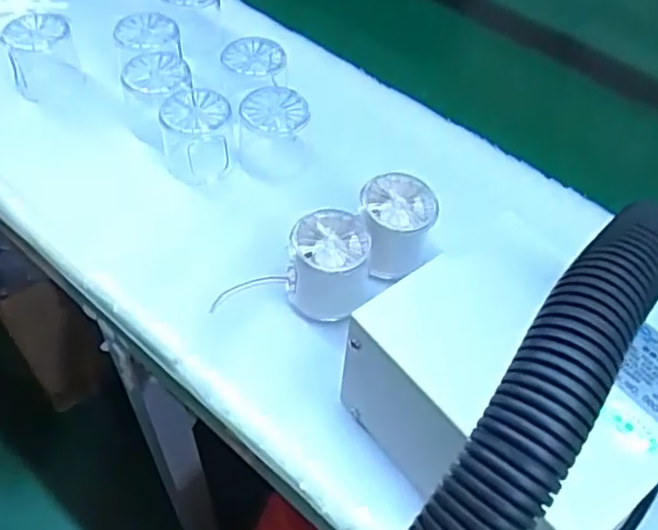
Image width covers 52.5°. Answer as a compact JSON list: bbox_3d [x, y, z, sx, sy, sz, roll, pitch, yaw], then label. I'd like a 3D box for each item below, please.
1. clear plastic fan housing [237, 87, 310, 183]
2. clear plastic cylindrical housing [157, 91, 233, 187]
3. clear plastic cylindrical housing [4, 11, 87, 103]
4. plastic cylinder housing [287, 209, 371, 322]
[{"bbox_3d":[-0.047,-0.107,0.555,0.057,0.065,0.055,-2,53,-5],"label":"clear plastic fan housing"},{"bbox_3d":[-0.107,-0.103,0.539,0.053,0.053,0.056,2,53,-2],"label":"clear plastic cylindrical housing"},{"bbox_3d":[-0.256,-0.186,0.599,0.060,0.054,0.057,2,53,-2],"label":"clear plastic cylindrical housing"},{"bbox_3d":[-0.001,0.002,0.458,0.052,0.055,0.052,-2,53,-5],"label":"plastic cylinder housing"}]

